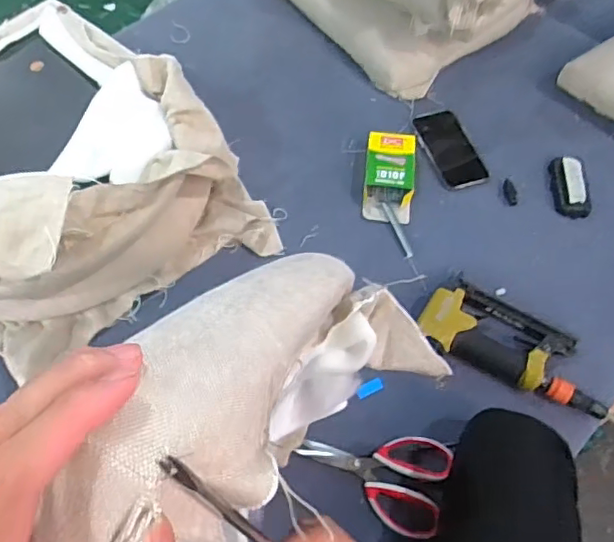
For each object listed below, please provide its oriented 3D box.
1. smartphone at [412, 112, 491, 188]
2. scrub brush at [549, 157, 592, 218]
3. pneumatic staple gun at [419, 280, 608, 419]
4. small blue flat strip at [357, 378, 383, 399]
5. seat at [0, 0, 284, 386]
[{"bbox_3d":[0.241,-0.206,0.990,0.078,0.015,0.160,-14,62,-9],"label":"smartphone"},{"bbox_3d":[0.423,-0.140,0.944,0.052,0.022,0.117,3,59,1],"label":"scrub brush"},{"bbox_3d":[0.278,0.093,0.787,0.248,0.043,0.121,21,61,11],"label":"pneumatic staple gun"},{"bbox_3d":[0.084,0.156,0.779,0.036,0.012,0.016,-28,62,-1],"label":"small blue flat strip"},{"bbox_3d":[-0.372,-0.142,0.821,0.522,0.210,0.458,38,65,20],"label":"seat"}]

